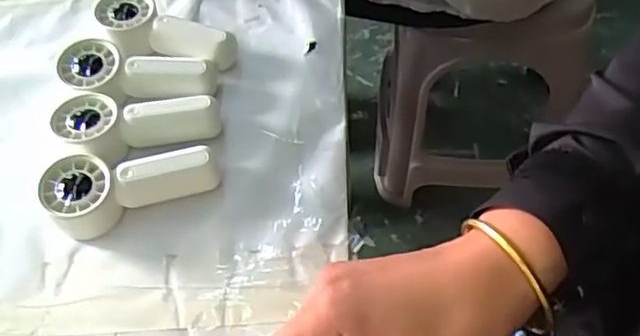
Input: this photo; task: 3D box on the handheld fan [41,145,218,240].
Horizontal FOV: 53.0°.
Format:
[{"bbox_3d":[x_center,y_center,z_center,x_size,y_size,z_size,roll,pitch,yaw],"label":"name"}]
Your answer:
[{"bbox_3d":[-0.120,0.015,0.412,0.105,0.032,0.041,-7,56,-1],"label":"handheld fan"}]

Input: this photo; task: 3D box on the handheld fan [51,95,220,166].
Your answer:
[{"bbox_3d":[-0.124,-0.024,0.441,0.105,0.032,0.050,-3,56,2],"label":"handheld fan"}]

